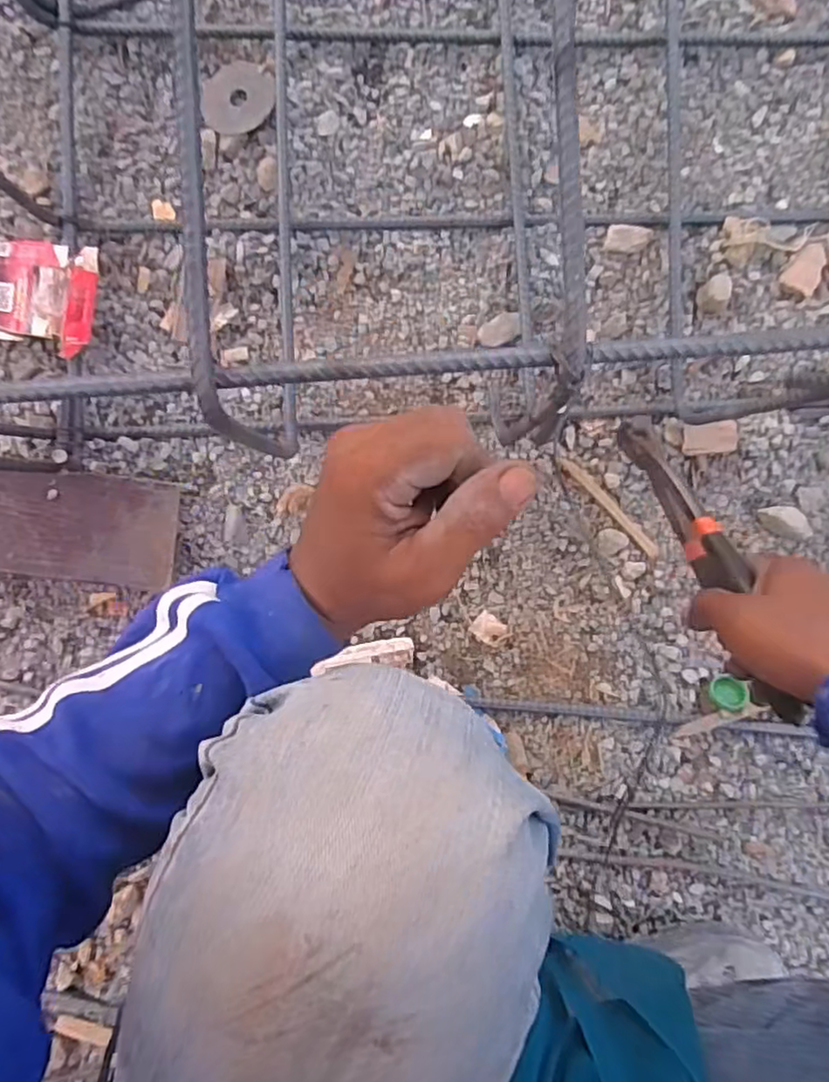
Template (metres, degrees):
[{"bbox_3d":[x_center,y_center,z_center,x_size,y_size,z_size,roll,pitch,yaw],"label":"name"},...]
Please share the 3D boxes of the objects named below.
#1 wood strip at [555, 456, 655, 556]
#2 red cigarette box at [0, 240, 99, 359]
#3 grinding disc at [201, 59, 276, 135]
[{"bbox_3d":[0.172,-0.030,0.586,0.119,0.004,0.012,44,93,-2],"label":"wood strip"},{"bbox_3d":[-0.320,-0.207,0.565,0.103,0.034,0.088,8,93,-1],"label":"red cigarette box"},{"bbox_3d":[-0.150,-0.379,0.567,0.062,0.009,0.064,0,94,1],"label":"grinding disc"}]

